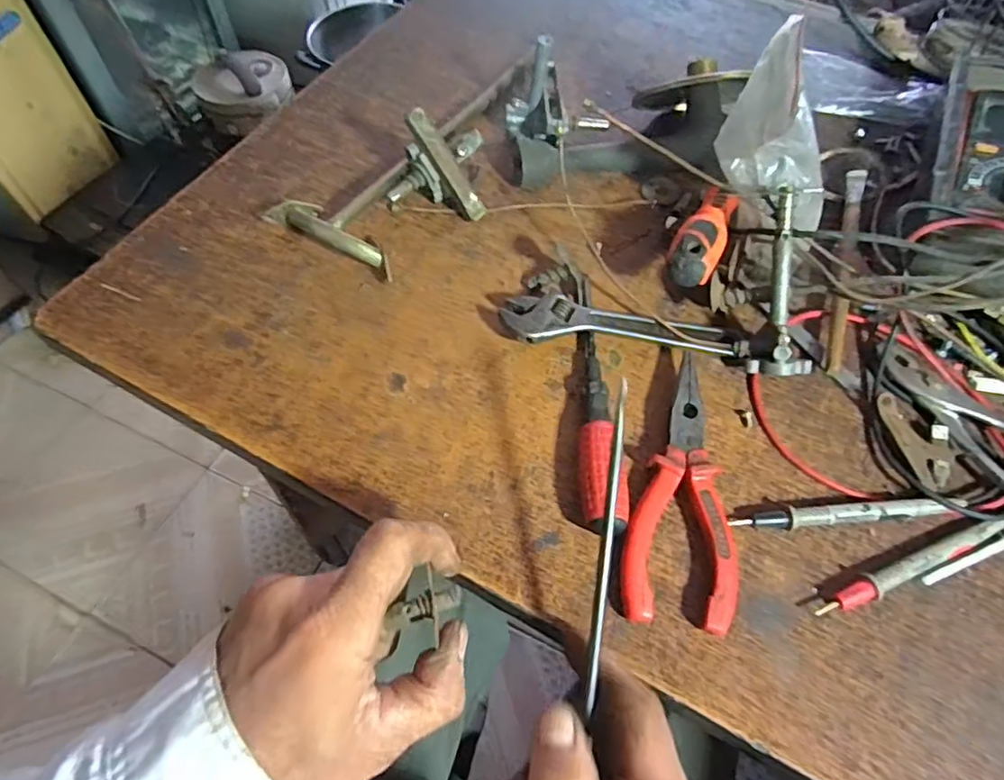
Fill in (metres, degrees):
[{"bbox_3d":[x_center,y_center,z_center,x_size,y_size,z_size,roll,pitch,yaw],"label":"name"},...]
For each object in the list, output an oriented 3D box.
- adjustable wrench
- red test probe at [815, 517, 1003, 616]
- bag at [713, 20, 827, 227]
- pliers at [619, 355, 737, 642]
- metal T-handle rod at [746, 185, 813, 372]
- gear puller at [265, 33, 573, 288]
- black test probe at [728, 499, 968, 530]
[{"bbox_3d":[0.071,-0.036,0.366,0.139,0.018,0.035,5,58,2],"label":"adjustable wrench"},{"bbox_3d":[0.206,0.085,0.309,0.118,0.011,0.013,-20,60,-12],"label":"red test probe"},{"bbox_3d":[0.161,-0.140,0.355,0.074,0.088,0.077,28,62,16],"label":"bag"},{"bbox_3d":[0.094,0.049,0.322,0.052,0.020,0.141,10,59,6],"label":"pliers"},{"bbox_3d":[0.156,-0.058,0.342,0.029,0.017,0.100,0,96,-1],"label":"metal T-handle rod"},{"bbox_3d":[-0.036,-0.167,0.415,0.094,0.058,0.232,39,66,21],"label":"gear puller"},{"bbox_3d":[0.178,0.062,0.317,0.121,0.007,0.011,-5,58,-3],"label":"black test probe"}]

